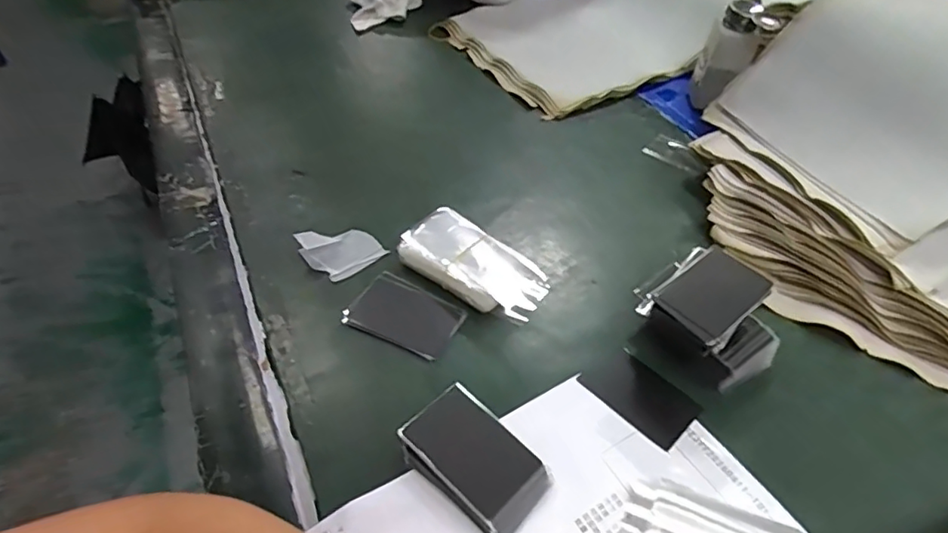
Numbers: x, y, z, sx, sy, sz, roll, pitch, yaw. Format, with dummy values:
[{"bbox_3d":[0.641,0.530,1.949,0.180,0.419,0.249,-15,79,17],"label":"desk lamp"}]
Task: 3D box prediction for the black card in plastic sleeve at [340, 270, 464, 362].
[{"bbox_3d":[-0.058,0.040,0.491,0.091,0.008,0.062,24,51,17],"label":"black card in plastic sleeve"}]

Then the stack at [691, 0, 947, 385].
[{"bbox_3d":[0.387,-0.095,0.532,0.349,0.172,0.310,27,51,21],"label":"stack"}]

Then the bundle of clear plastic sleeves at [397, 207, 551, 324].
[{"bbox_3d":[0.000,-0.004,0.514,0.127,0.030,0.065,30,52,23],"label":"bundle of clear plastic sleeves"}]

